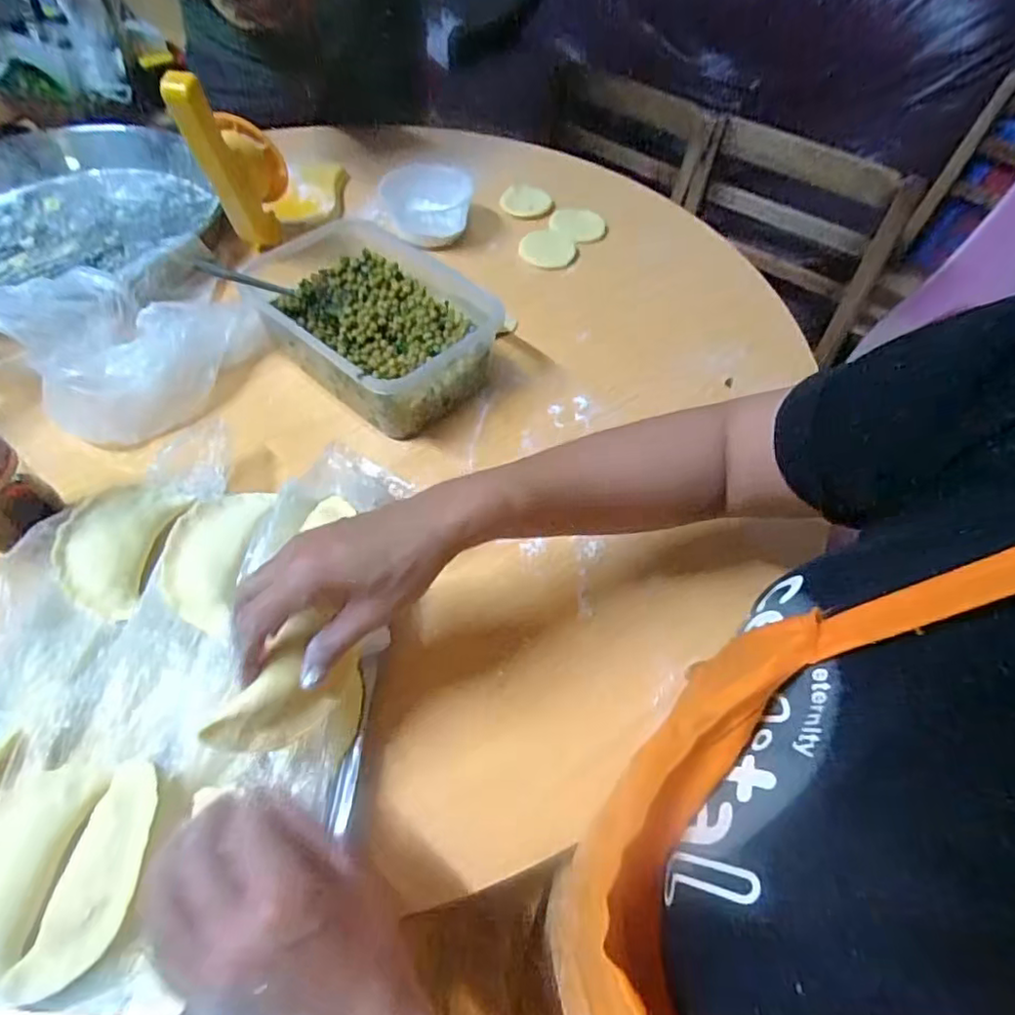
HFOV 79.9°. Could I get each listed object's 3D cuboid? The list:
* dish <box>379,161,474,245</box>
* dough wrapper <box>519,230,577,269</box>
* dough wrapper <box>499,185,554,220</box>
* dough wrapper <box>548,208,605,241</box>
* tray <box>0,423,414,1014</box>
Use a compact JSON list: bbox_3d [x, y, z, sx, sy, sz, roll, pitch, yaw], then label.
[{"bbox_3d":[-0.098,-0.379,0.755,0.112,0.061,0.093,-6,56,-6],"label":"dish"},{"bbox_3d":[0.050,-0.323,0.754,0.069,0.006,0.063,5,62,-10],"label":"dough wrapper"},{"bbox_3d":[0.025,-0.407,0.808,0.069,0.006,0.077,3,53,-1],"label":"dough wrapper"},{"bbox_3d":[0.093,-0.370,0.788,0.064,0.005,0.067,5,60,-8],"label":"dough wrapper"},{"bbox_3d":[-0.225,0.108,0.403,0.258,0.036,0.377,6,57,-3],"label":"tray"}]

